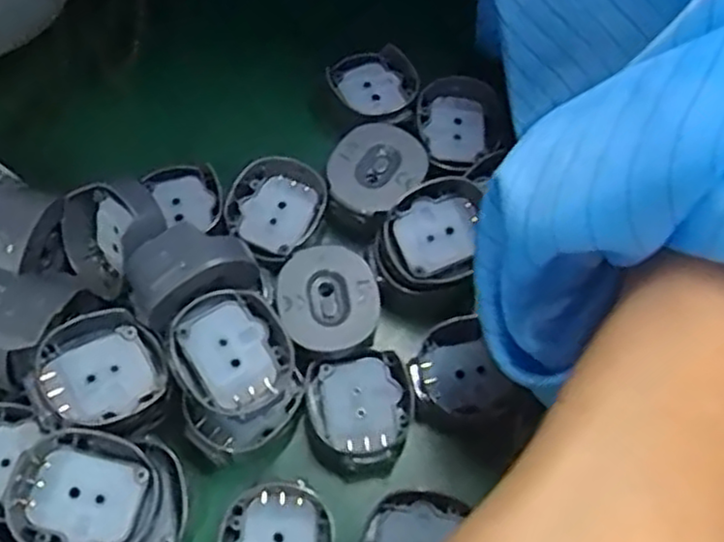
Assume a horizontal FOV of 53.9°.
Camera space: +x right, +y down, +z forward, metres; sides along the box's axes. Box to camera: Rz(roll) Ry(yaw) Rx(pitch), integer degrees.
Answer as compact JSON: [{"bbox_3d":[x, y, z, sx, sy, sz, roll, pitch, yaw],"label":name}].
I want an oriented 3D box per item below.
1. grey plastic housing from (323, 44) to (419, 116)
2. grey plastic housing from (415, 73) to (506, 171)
[{"bbox_3d":[0.003,-0.056,0.209,0.020,0.008,0.023,-31,71,-16],"label":"grey plastic housing"},{"bbox_3d":[0.028,-0.043,0.203,0.024,0.008,0.030,6,65,0],"label":"grey plastic housing"}]

